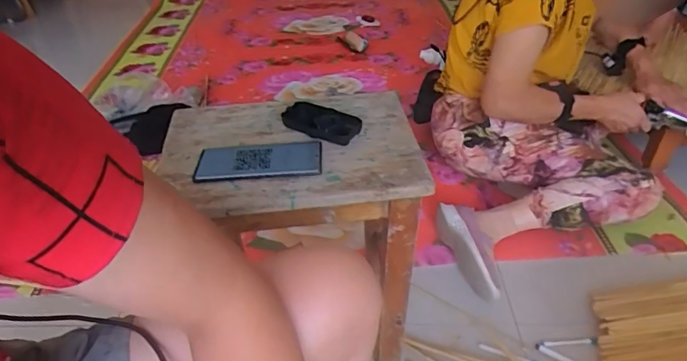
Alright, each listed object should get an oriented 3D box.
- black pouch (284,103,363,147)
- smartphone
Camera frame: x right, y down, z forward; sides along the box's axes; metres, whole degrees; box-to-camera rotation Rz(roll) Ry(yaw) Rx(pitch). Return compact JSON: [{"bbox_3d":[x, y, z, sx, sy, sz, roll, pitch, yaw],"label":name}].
[{"bbox_3d":[-0.033,-0.083,0.664,0.112,0.028,0.057,18,42,25],"label":"black pouch"},{"bbox_3d":[-0.111,-0.026,0.614,0.161,0.011,0.079,-6,38,-4],"label":"smartphone"}]

